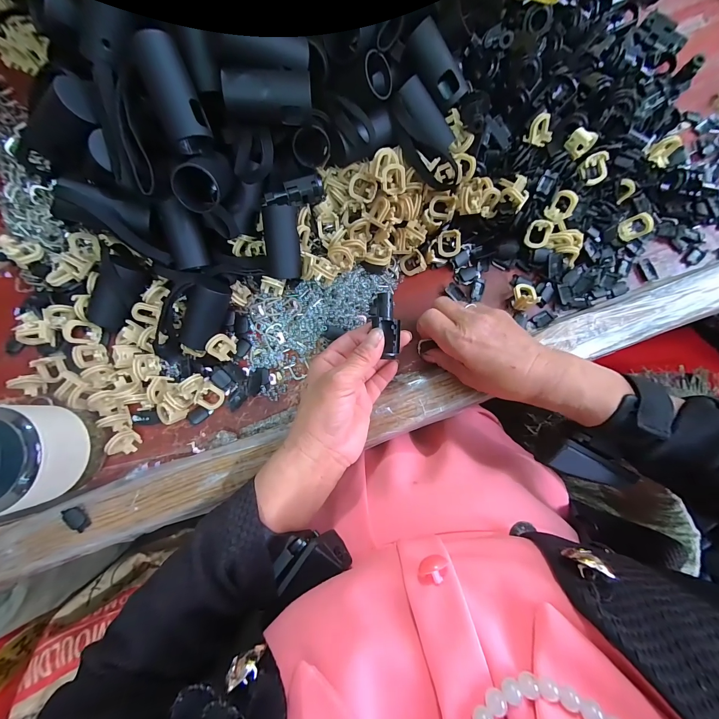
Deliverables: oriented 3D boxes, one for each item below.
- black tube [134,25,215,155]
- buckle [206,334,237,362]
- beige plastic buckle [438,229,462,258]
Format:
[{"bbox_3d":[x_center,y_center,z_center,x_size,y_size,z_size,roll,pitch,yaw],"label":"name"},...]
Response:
[{"bbox_3d":[-0.127,-0.185,0.216,0.024,0.022,0.067,-17,116,-4],"label":"black tube"},{"bbox_3d":[-0.130,-0.011,0.292,0.019,0.020,0.021,43,84,4],"label":"buckle"},{"bbox_3d":[0.088,-0.114,0.304,0.022,0.005,0.025,-2,107,13],"label":"beige plastic buckle"}]

